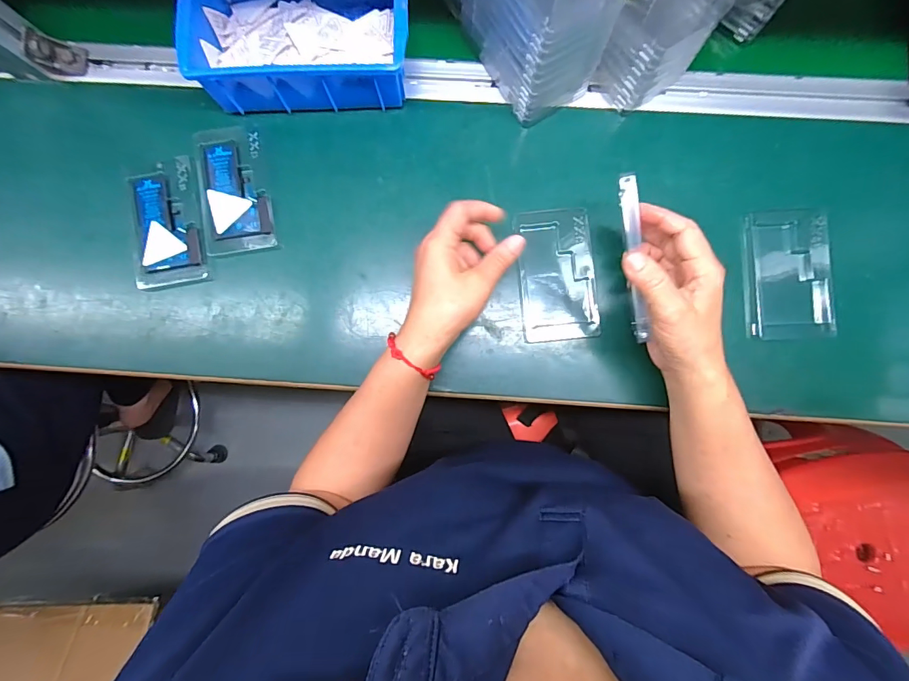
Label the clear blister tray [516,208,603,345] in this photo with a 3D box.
[{"bbox_3d":[0.101,-0.064,0.425,0.073,0.009,0.127,-5,86,1],"label":"clear blister tray"}]

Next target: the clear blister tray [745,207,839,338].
[{"bbox_3d":[0.327,-0.064,0.424,0.077,0.020,0.124,-5,86,1],"label":"clear blister tray"}]

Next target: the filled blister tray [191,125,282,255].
[{"bbox_3d":[-0.220,-0.150,0.431,0.069,0.011,0.121,-7,86,1],"label":"filled blister tray"}]

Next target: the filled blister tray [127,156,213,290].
[{"bbox_3d":[-0.290,-0.118,0.434,0.073,0.013,0.124,-8,86,1],"label":"filled blister tray"}]

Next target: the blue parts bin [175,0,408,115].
[{"bbox_3d":[-0.142,-0.303,0.408,0.198,0.066,0.145,-2,86,1],"label":"blue parts bin"}]

